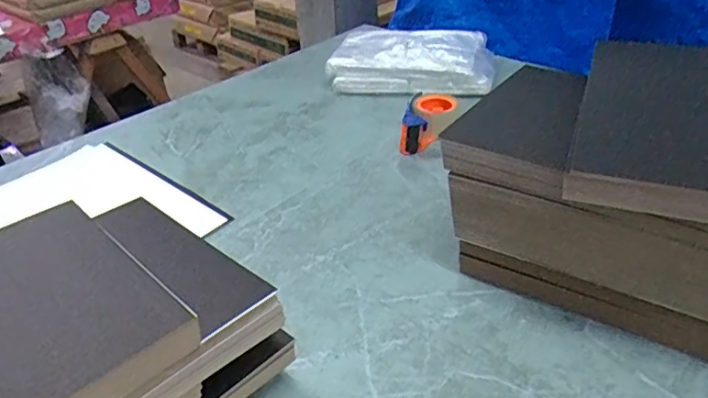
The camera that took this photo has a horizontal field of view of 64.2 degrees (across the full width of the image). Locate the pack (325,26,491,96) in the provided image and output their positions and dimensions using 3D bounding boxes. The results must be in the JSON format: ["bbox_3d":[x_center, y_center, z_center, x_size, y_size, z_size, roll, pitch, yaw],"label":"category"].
[{"bbox_3d":[0.131,-0.303,1.222,0.344,0.066,0.258,8,36,18],"label":"pack"}]

